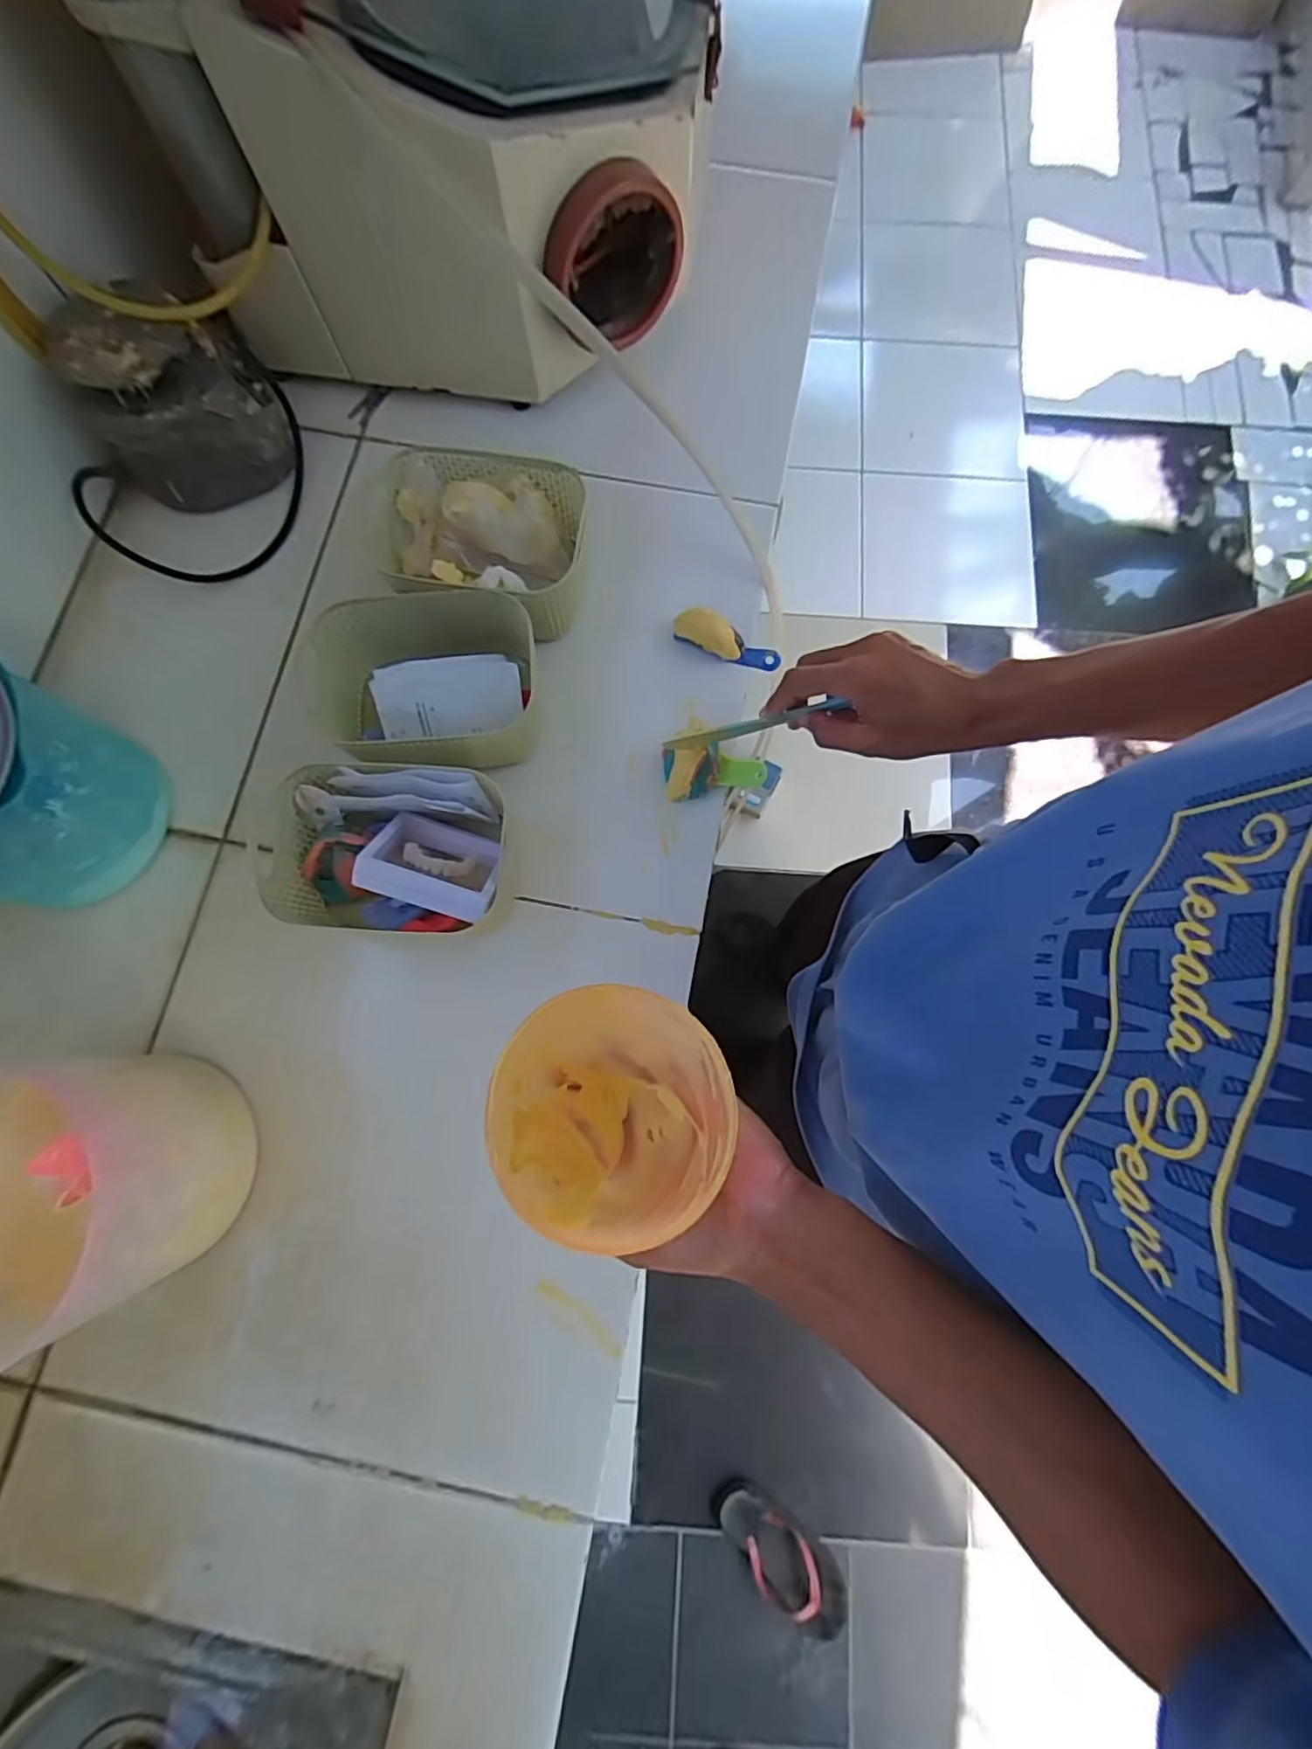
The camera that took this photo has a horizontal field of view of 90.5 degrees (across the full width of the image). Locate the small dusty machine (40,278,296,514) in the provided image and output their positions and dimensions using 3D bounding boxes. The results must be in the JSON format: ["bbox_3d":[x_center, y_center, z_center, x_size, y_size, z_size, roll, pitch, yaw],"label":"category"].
[{"bbox_3d":[-0.408,-0.399,0.559,0.150,0.120,0.113,-32,79,-7],"label":"small dusty machine"}]

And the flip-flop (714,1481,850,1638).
[{"bbox_3d":[0.209,1.165,1.105,0.263,0.040,0.114,36,80,6],"label":"flip-flop"}]

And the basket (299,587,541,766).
[{"bbox_3d":[-0.182,-0.143,0.518,0.175,0.085,0.121,-3,77,-1],"label":"basket"}]

